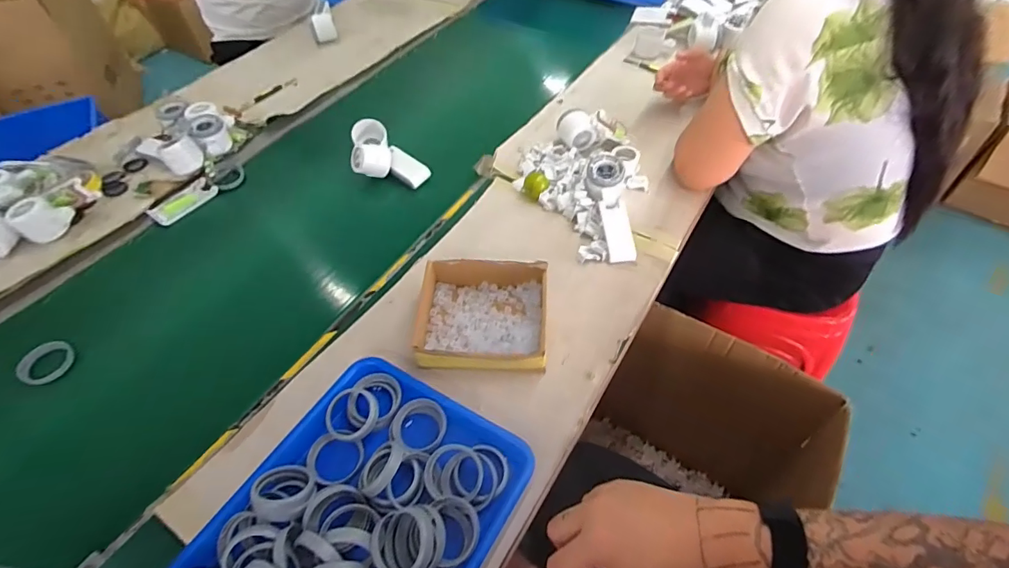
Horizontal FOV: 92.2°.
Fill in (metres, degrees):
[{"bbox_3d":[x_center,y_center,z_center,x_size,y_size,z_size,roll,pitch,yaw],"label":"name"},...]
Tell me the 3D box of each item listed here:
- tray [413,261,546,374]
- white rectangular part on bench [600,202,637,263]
[{"bbox_3d":[-0.026,0.041,0.607,0.154,0.058,0.135,0,52,5],"label":"tray"},{"bbox_3d":[0.163,-0.075,0.700,0.039,0.007,0.096,-5,64,0],"label":"white rectangular part on bench"}]

